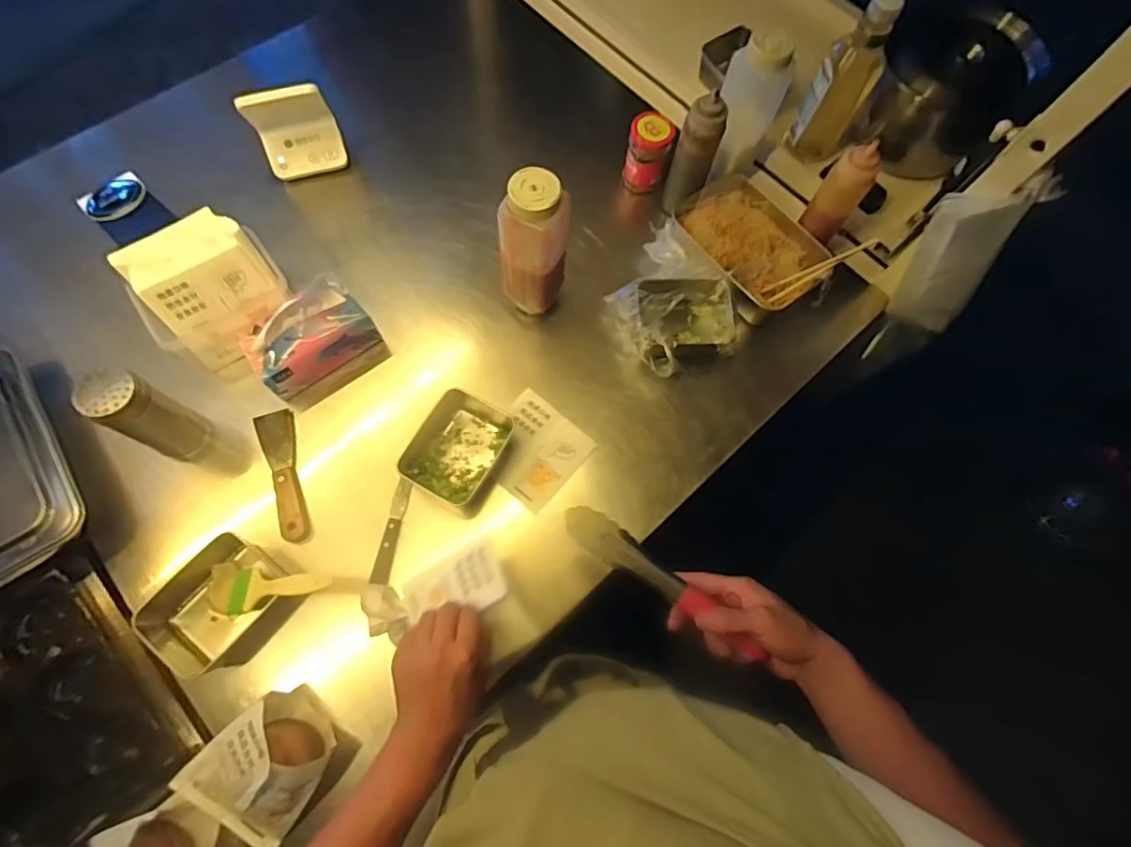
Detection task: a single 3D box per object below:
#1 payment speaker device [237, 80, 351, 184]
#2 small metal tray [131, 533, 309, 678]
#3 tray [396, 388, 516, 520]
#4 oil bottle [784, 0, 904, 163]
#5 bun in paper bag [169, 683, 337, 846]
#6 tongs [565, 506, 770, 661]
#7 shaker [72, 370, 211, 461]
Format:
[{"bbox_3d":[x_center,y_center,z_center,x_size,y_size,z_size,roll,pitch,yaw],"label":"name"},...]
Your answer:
[{"bbox_3d":[-0.404,-0.442,0.791,0.115,0.128,0.062,-19,73,-8],"label":"payment speaker device"},{"bbox_3d":[-0.399,0.214,0.606,0.117,0.053,0.143,43,75,12],"label":"small metal tray"},{"bbox_3d":[-0.140,0.039,0.708,0.110,0.066,0.138,29,72,8],"label":"tray"},{"bbox_3d":[0.422,-0.513,0.794,0.081,0.234,0.070,34,73,9],"label":"oil bottle"},{"bbox_3d":[-0.319,0.357,0.552,0.116,0.074,0.127,33,73,9],"label":"bun in paper bag"},{"bbox_3d":[0.101,0.161,0.521,0.247,0.024,0.036,39,72,-13],"label":"tongs"},{"bbox_3d":[-0.492,-0.008,0.629,0.052,0.148,0.060,24,72,6],"label":"shaker"}]

